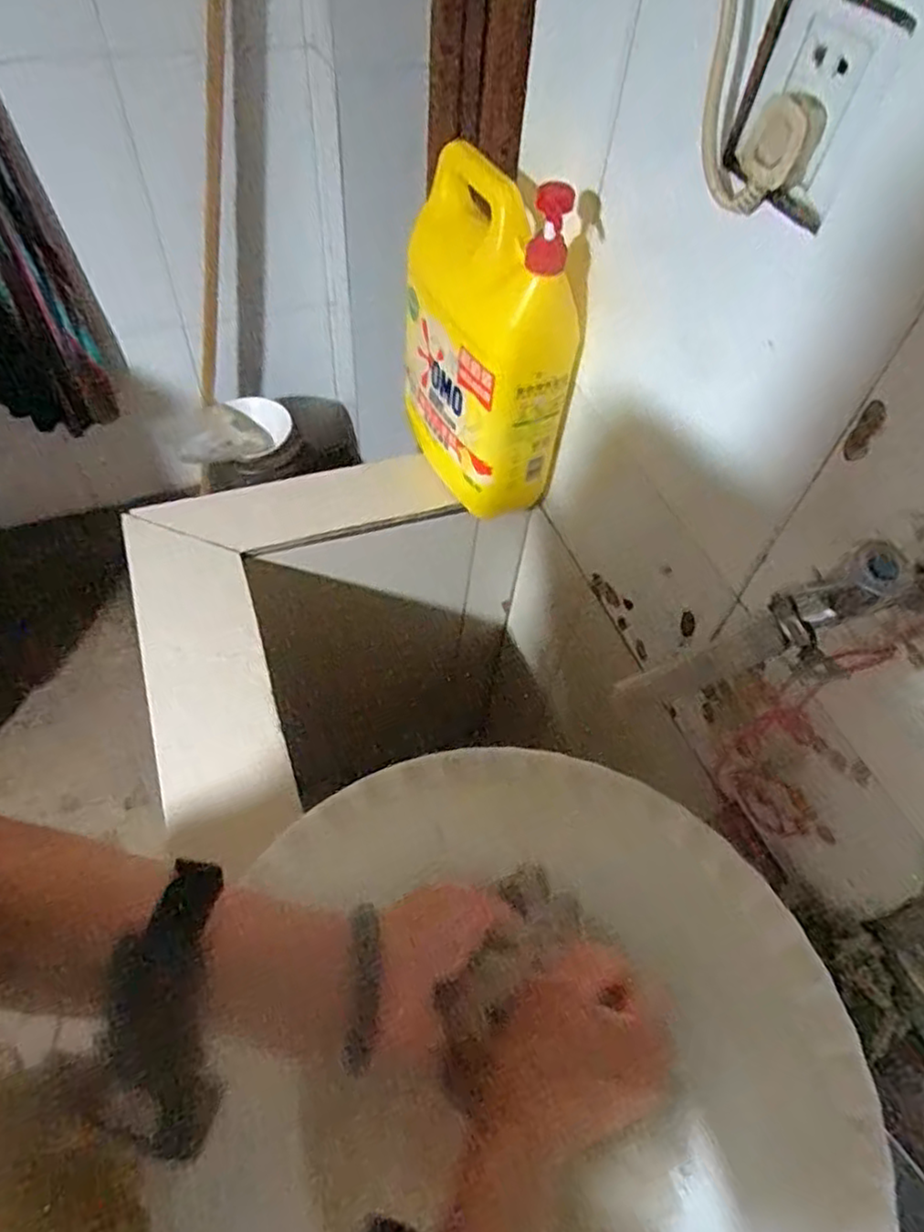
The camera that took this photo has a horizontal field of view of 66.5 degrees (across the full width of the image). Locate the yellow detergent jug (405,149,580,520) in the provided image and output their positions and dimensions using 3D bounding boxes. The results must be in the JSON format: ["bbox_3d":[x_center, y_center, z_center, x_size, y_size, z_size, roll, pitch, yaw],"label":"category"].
[{"bbox_3d":[0.019,-0.276,0.709,0.101,0.309,0.195,-15,56,-15],"label":"yellow detergent jug"}]

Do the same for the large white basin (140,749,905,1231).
[{"bbox_3d":[0.038,0.283,0.428,0.357,0.140,0.344,2,53,-3],"label":"large white basin"}]

